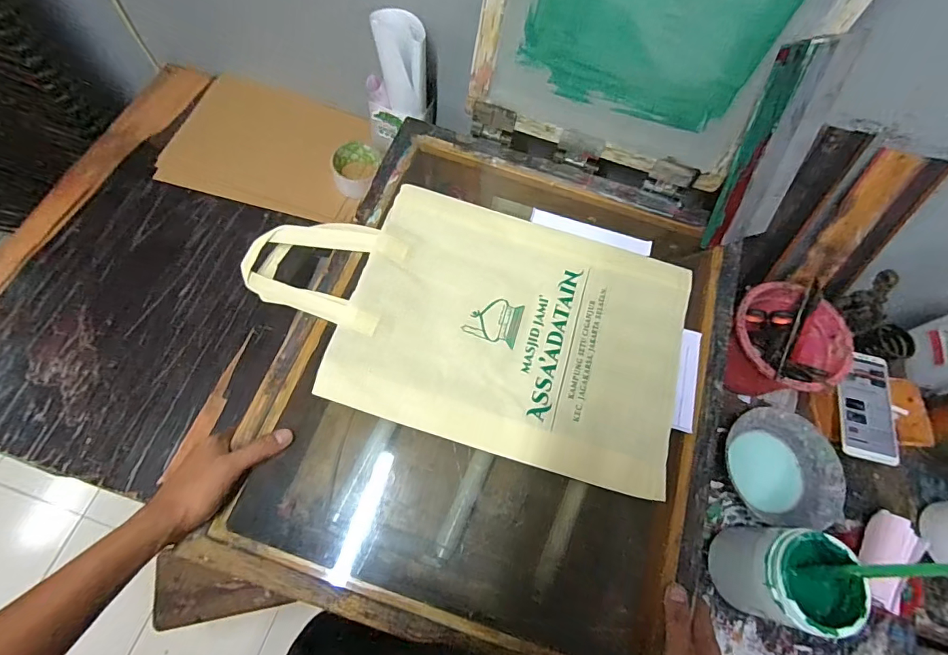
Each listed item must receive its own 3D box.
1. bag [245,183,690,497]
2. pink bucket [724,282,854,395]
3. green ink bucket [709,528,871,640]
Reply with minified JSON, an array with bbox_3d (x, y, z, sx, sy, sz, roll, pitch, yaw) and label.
[{"bbox_3d":[-0.017,-0.022,0.548,0.546,0.033,0.299,16,67,4],"label":"bag"},{"bbox_3d":[0.426,0.024,0.648,0.153,0.127,0.145,1,67,-4],"label":"pink bucket"},{"bbox_3d":[0.361,0.293,0.535,0.091,0.142,0.096,1,67,-4],"label":"green ink bucket"}]

